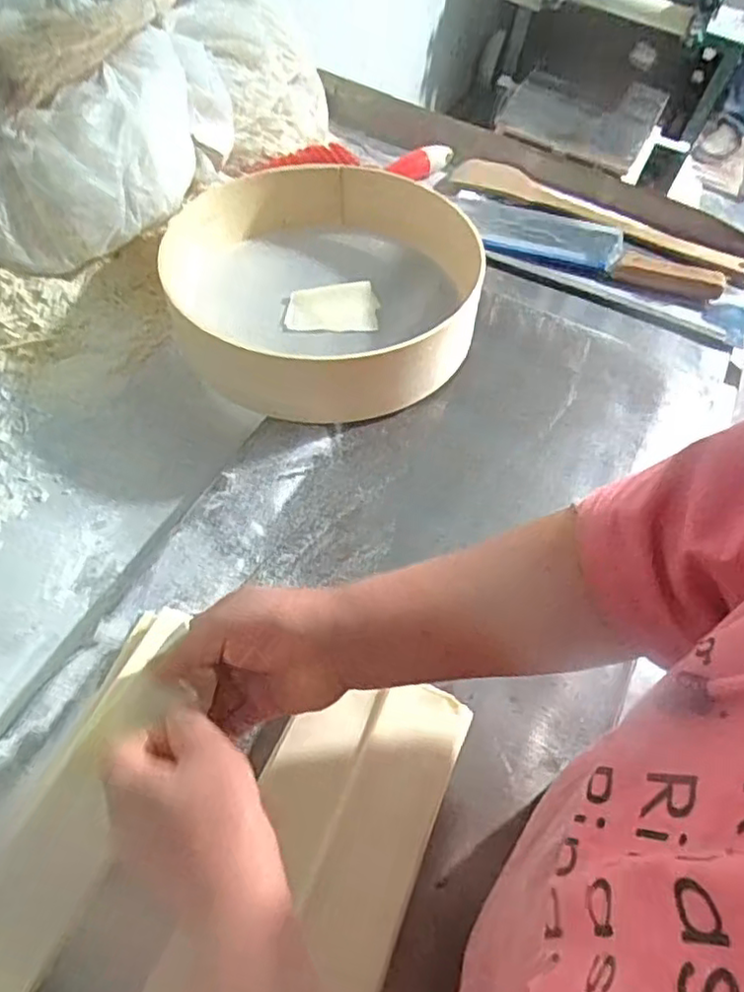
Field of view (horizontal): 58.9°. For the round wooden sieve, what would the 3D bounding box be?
[{"bbox_3d":[-0.046,-0.209,0.649,0.277,0.087,0.296,4,58,-6],"label":"round wooden sieve"}]

